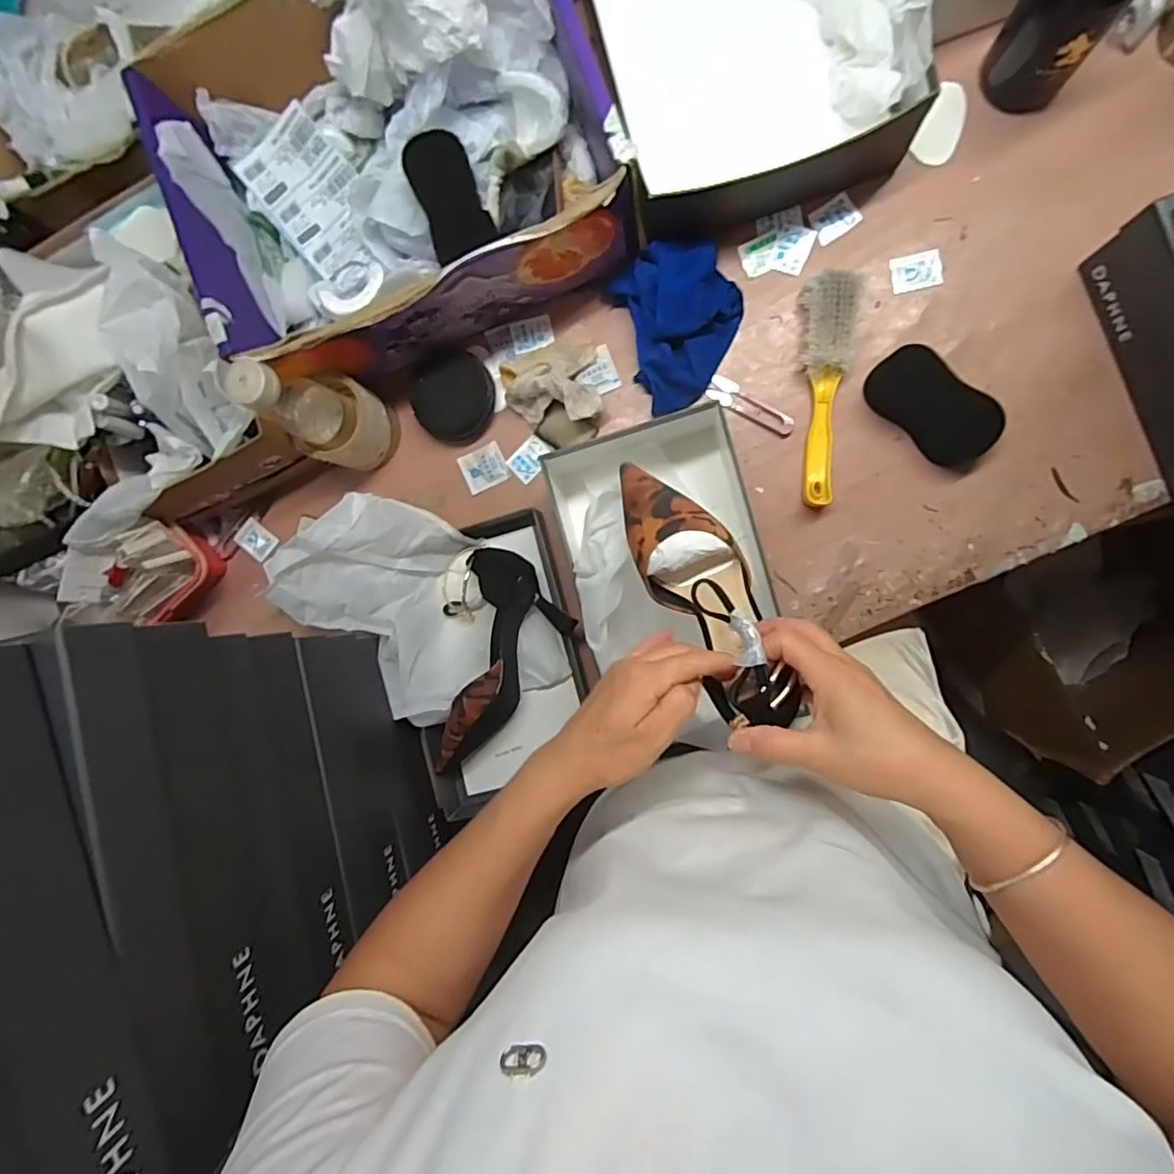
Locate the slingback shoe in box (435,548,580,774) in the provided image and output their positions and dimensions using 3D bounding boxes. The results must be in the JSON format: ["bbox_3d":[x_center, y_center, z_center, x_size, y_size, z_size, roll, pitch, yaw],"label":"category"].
[{"bbox_3d":[-0.084,0.086,0.605,0.124,0.088,0.240,10,93,8],"label":"slingback shoe in box"}]

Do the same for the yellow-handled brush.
[{"bbox_3d":[0.235,-0.195,0.574,0.060,0.032,0.222,7,93,8],"label":"yellow-handled brush"}]

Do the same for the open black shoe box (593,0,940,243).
[{"bbox_3d":[0.142,-0.528,0.540,0.253,0.116,0.314,-15,89,9],"label":"open black shoe box"}]

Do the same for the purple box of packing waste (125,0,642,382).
[{"bbox_3d":[-0.192,-0.414,0.560,0.394,0.170,0.330,-22,89,8],"label":"purple box of packing waste"}]

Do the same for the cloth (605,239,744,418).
[{"bbox_3d":[0.099,-0.268,0.586,0.122,0.048,0.153,-18,89,9],"label":"cloth"}]

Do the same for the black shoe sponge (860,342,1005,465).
[{"bbox_3d":[0.336,-0.176,0.560,0.064,0.032,0.131,-44,85,7],"label":"black shoe sponge"}]

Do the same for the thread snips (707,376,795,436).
[{"bbox_3d":[0.169,-0.186,0.600,0.097,0.004,0.026,35,96,6],"label":"thread snips"}]

